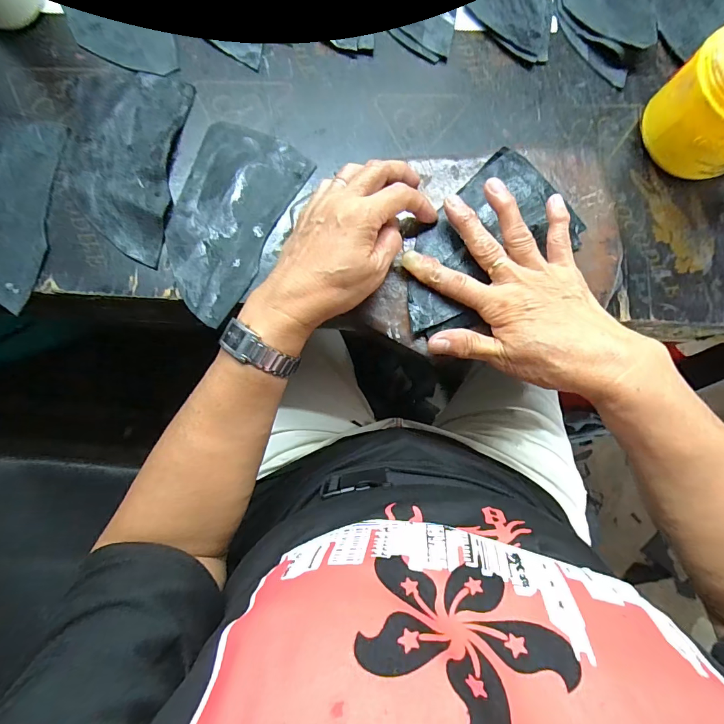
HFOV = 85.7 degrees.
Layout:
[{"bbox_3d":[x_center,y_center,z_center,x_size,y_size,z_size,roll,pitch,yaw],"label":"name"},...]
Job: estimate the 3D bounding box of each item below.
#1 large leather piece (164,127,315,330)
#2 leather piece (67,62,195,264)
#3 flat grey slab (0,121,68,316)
[{"bbox_3d":[-0.119,-0.124,0.334,0.094,0.004,0.168,26,81,0],"label":"large leather piece"},{"bbox_3d":[-0.205,-0.172,0.334,0.092,0.006,0.168,7,81,-5],"label":"leather piece"},{"bbox_3d":[-0.306,-0.130,0.326,0.087,0.011,0.164,4,82,-1],"label":"flat grey slab"}]

